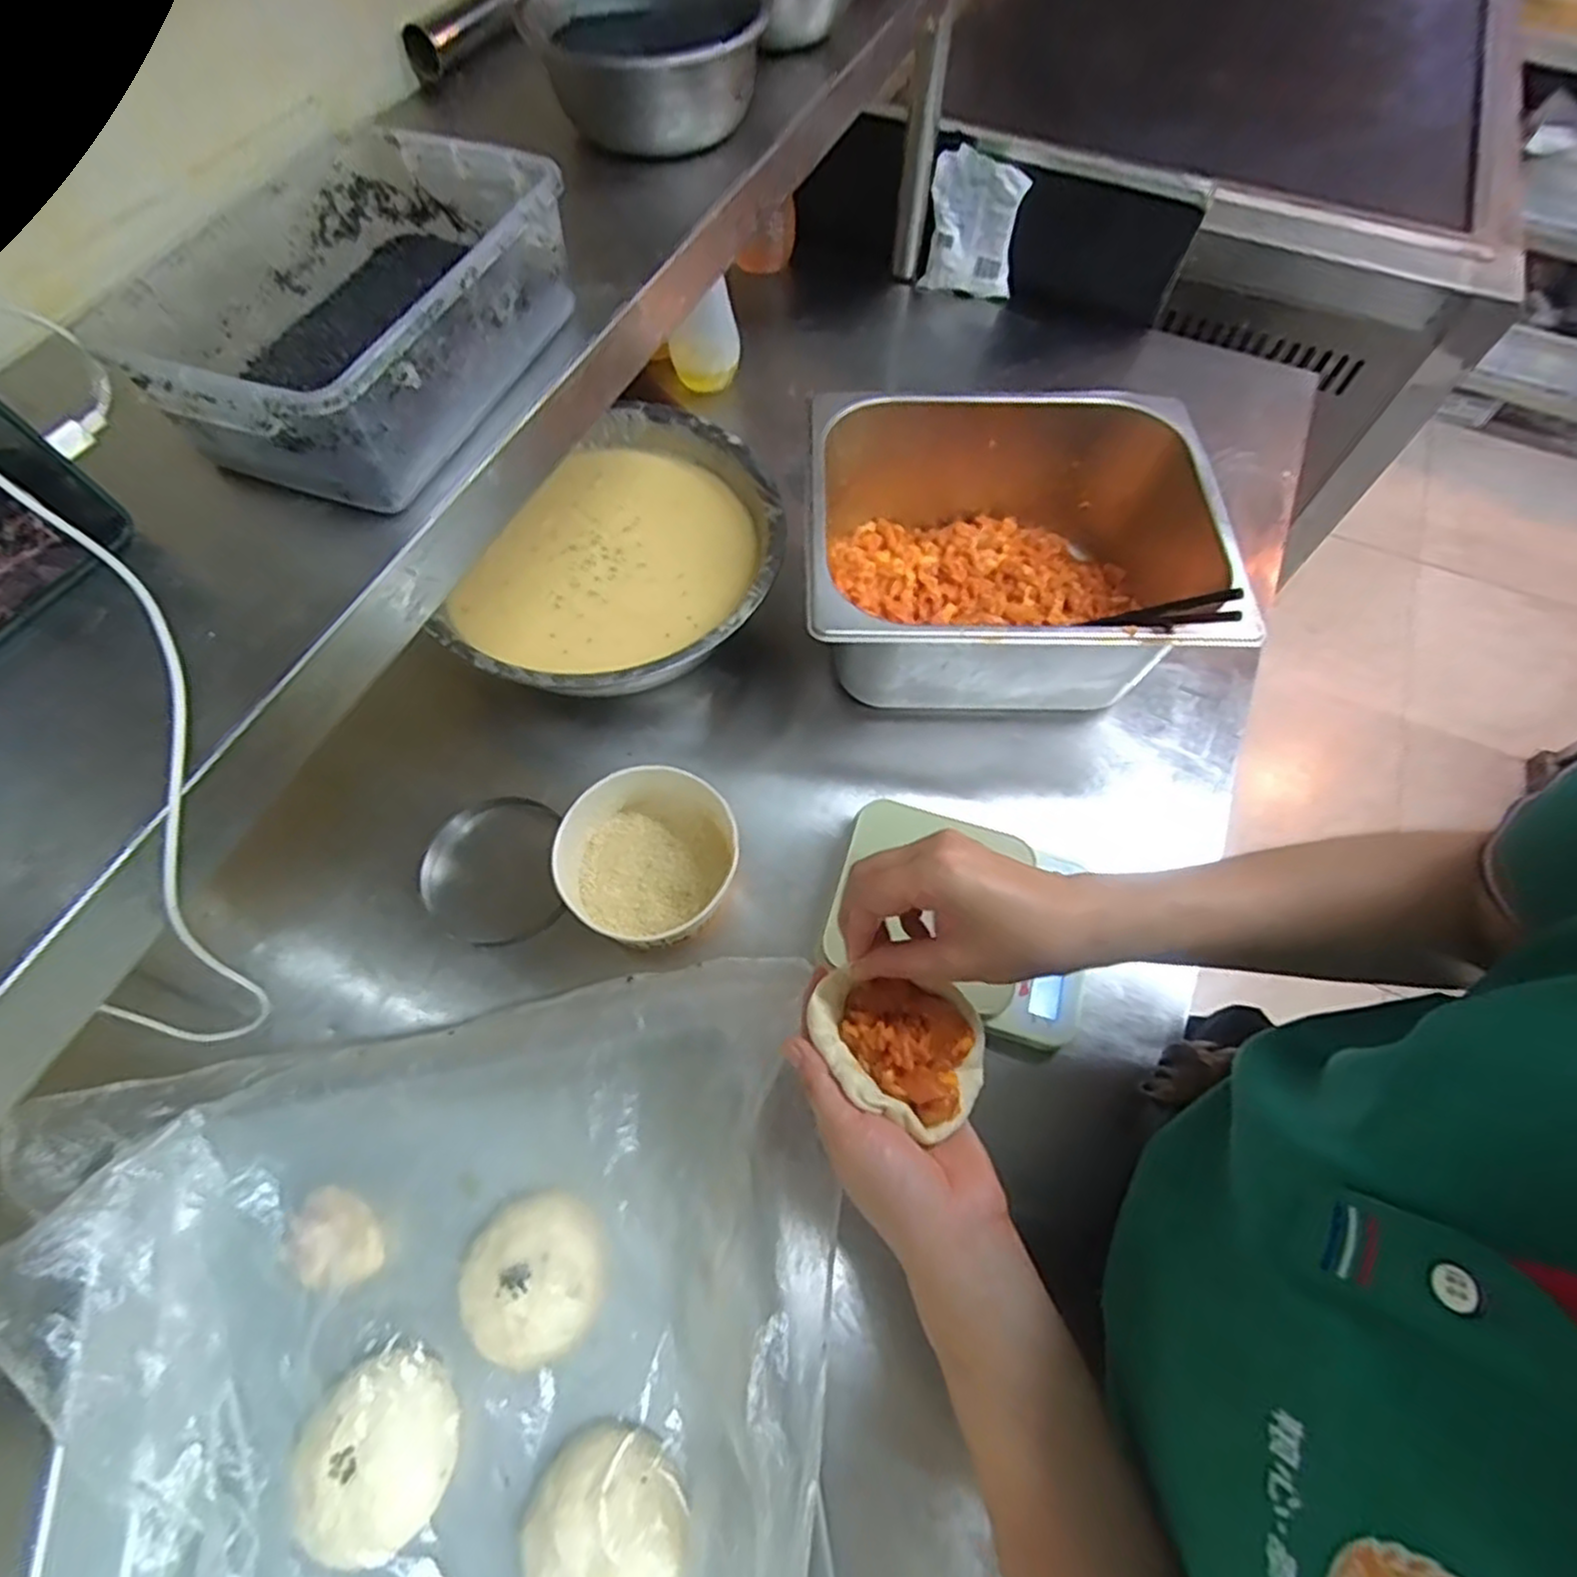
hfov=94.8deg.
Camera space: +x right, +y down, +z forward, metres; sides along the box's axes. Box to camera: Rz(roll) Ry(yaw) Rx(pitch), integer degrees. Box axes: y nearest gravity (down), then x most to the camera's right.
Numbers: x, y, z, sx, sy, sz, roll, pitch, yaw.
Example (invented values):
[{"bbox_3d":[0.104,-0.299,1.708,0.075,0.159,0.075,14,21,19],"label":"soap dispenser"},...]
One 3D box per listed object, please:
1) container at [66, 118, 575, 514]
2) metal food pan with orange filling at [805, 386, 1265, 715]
[{"bbox_3d":[-0.213,-0.242,0.369,0.138,0.063,0.212,17,64,8],"label":"container"},{"bbox_3d":[0.198,-0.194,0.620,0.365,0.138,0.261,-2,63,-2],"label":"metal food pan with orange filling"}]

